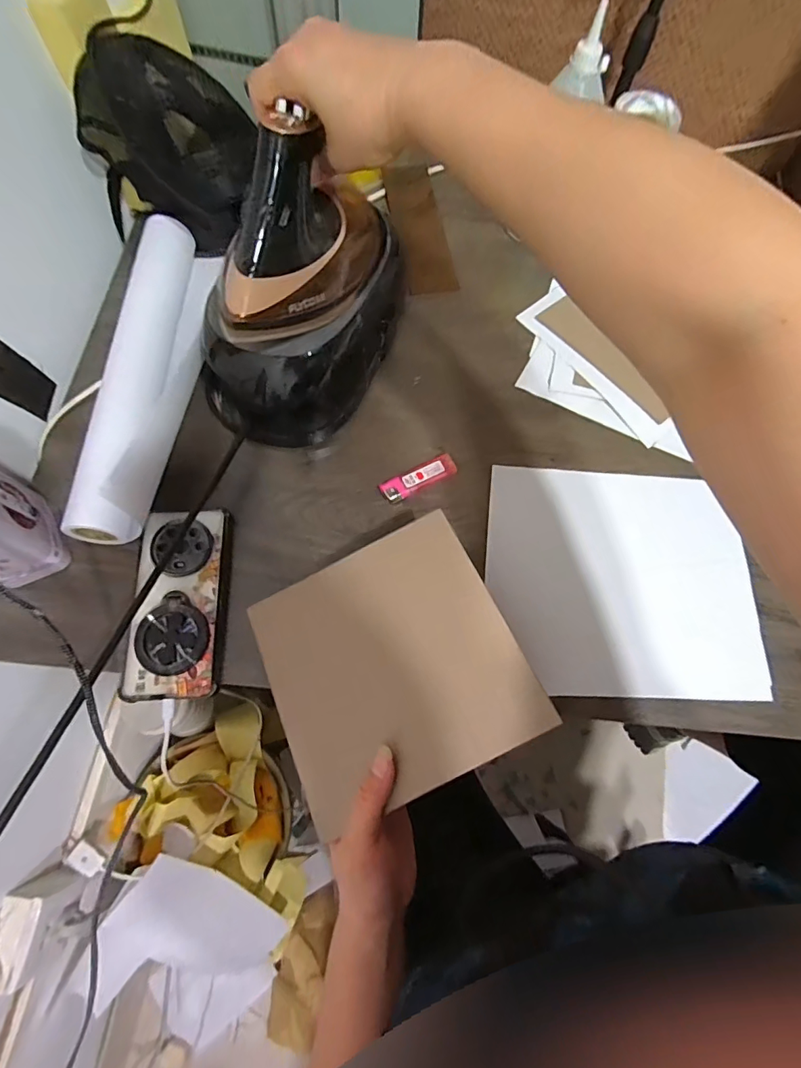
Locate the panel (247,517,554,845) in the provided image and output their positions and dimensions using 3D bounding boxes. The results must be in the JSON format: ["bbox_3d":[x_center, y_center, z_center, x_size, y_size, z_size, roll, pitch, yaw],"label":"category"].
[{"bbox_3d":[-0.008,0.092,0.344,0.175,0.011,0.174,-26,68,-4],"label":"panel"}]

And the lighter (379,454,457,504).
[{"bbox_3d":[0.018,-0.055,0.456,0.077,0.010,0.023,-28,74,-11],"label":"lighter"}]

